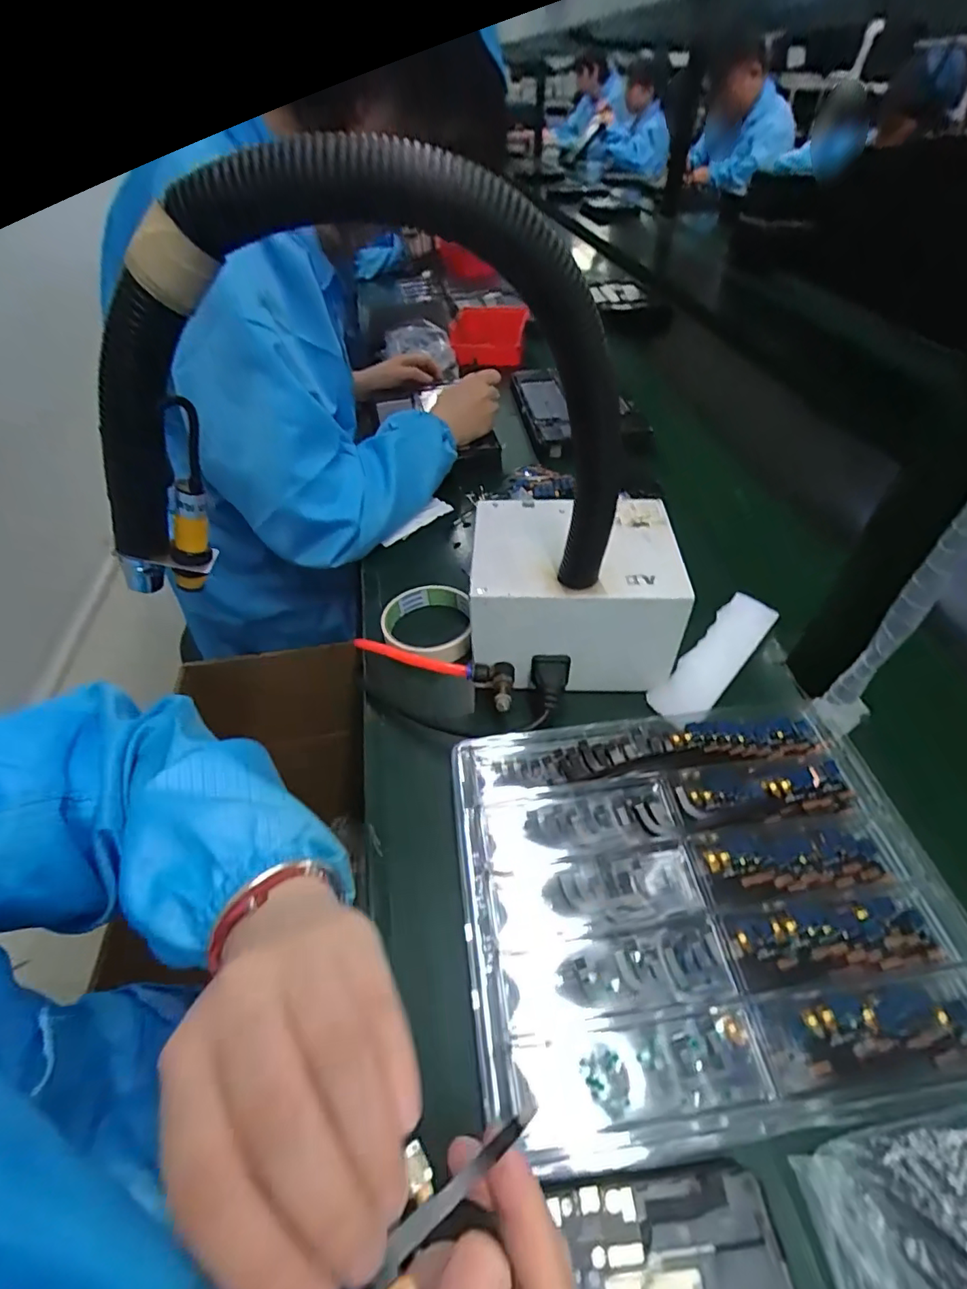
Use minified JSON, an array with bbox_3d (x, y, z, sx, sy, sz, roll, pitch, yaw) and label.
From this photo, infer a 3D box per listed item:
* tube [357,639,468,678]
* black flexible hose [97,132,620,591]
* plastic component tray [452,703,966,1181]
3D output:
[{"bbox_3d":[-0.067,0.010,0.446,0.120,0.014,0.011,14,47,31],"label":"tube"},{"bbox_3d":[-0.051,-0.104,0.303,0.294,0.225,0.058,10,48,-14],"label":"black flexible hose"},{"bbox_3d":[0.126,0.141,0.319,0.270,0.029,0.219,-6,48,-5],"label":"plastic component tray"}]

